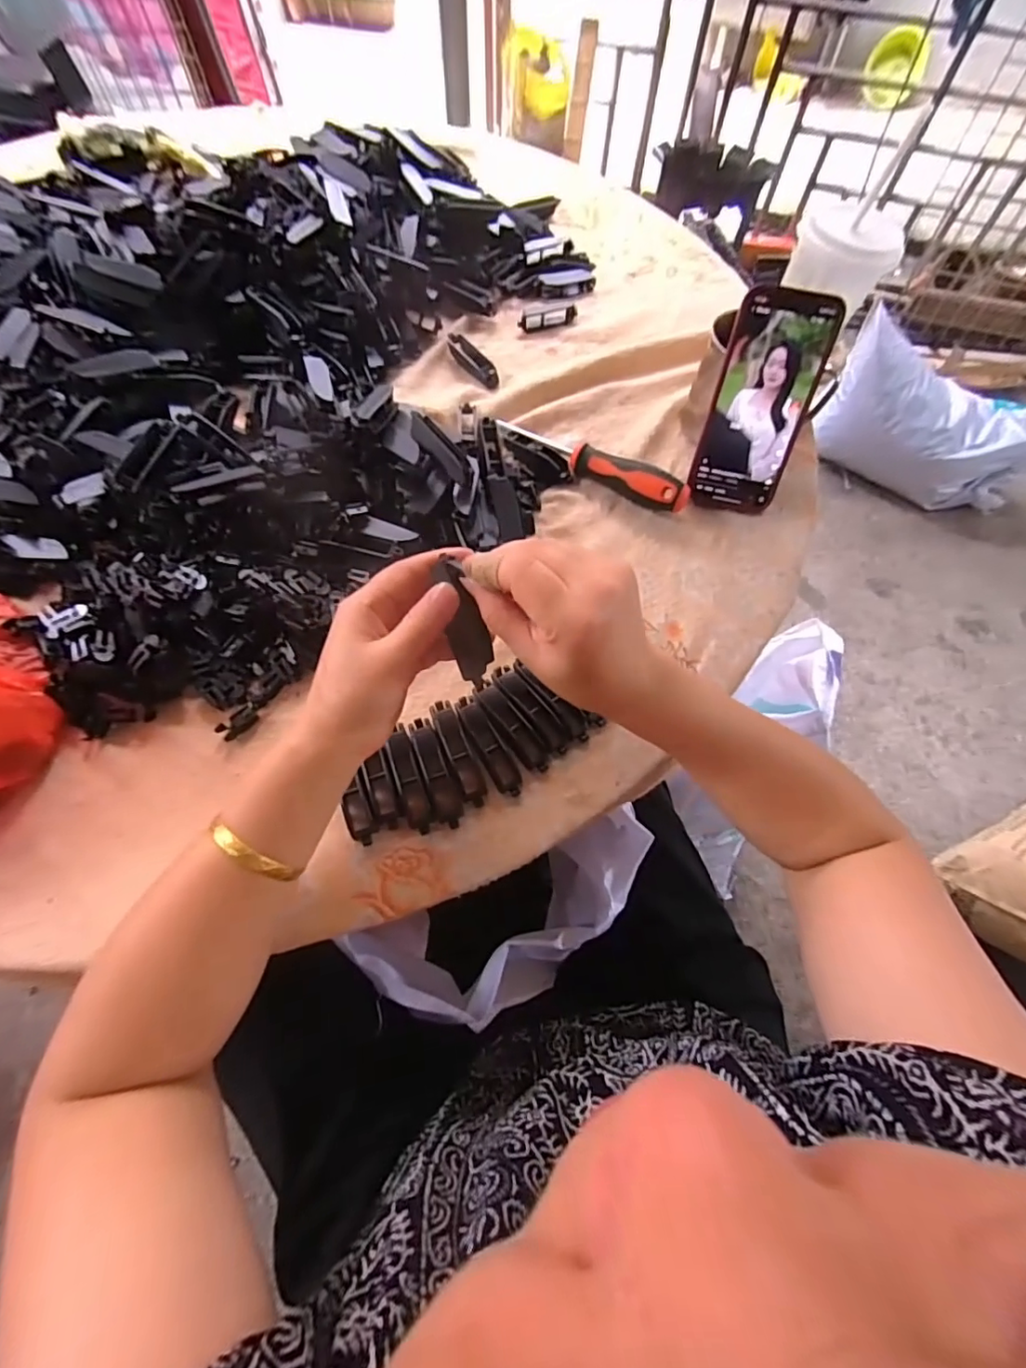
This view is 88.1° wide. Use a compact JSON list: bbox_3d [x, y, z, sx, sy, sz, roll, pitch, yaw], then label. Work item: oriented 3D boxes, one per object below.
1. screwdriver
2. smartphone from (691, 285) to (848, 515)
[{"bbox_3d":[0.071,-0.202,0.482,0.183,0.025,0.024,30,68,12],"label":"screwdriver"},{"bbox_3d":[0.204,-0.228,0.441,0.076,0.161,0.012,11,32,4],"label":"smartphone"}]

